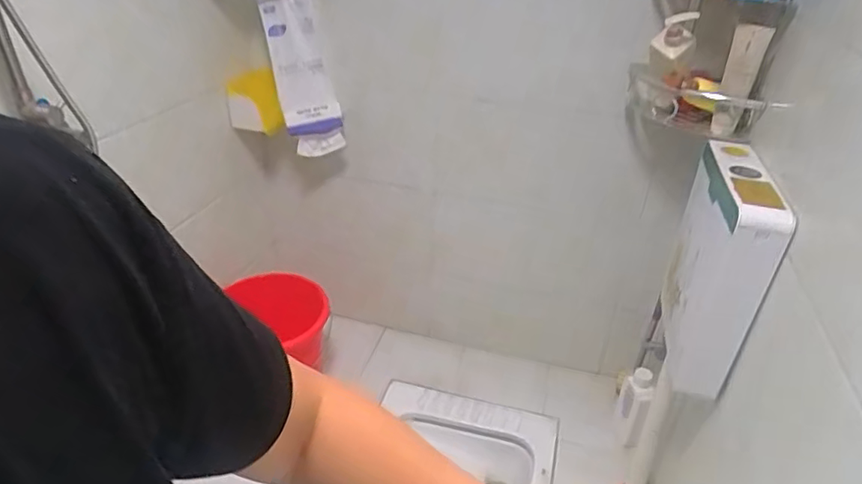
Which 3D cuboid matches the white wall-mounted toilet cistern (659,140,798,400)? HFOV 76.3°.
[{"bbox_3d":[0.608,0.028,1.185,0.108,0.419,0.433,12,33,15],"label":"white wall-mounted toilet cistern"}]

